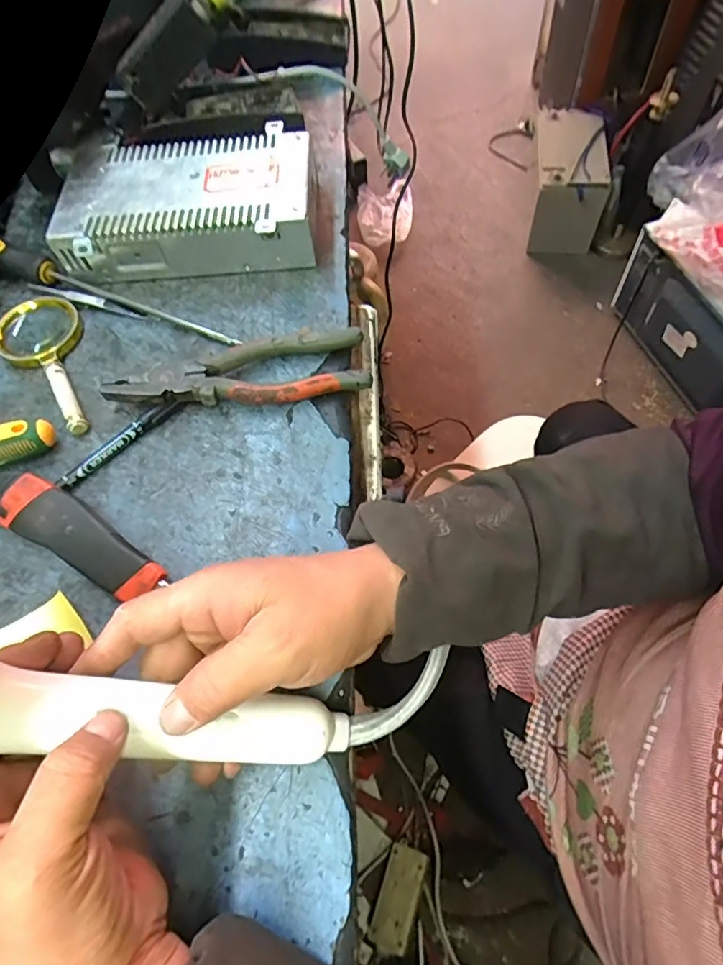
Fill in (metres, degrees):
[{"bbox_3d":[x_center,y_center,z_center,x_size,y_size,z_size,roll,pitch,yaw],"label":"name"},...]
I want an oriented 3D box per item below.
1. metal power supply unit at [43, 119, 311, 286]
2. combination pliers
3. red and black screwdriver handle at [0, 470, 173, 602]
[{"bbox_3d":[-0.147,-0.244,0.483,0.209,0.051,0.133,-3,63,2],"label":"metal power supply unit"},{"bbox_3d":[-0.091,-0.075,0.408,0.187,0.025,0.052,-13,63,-2],"label":"combination pliers"},{"bbox_3d":[-0.189,0.034,0.362,0.141,0.027,0.037,26,68,16],"label":"red and black screwdriver handle"}]

